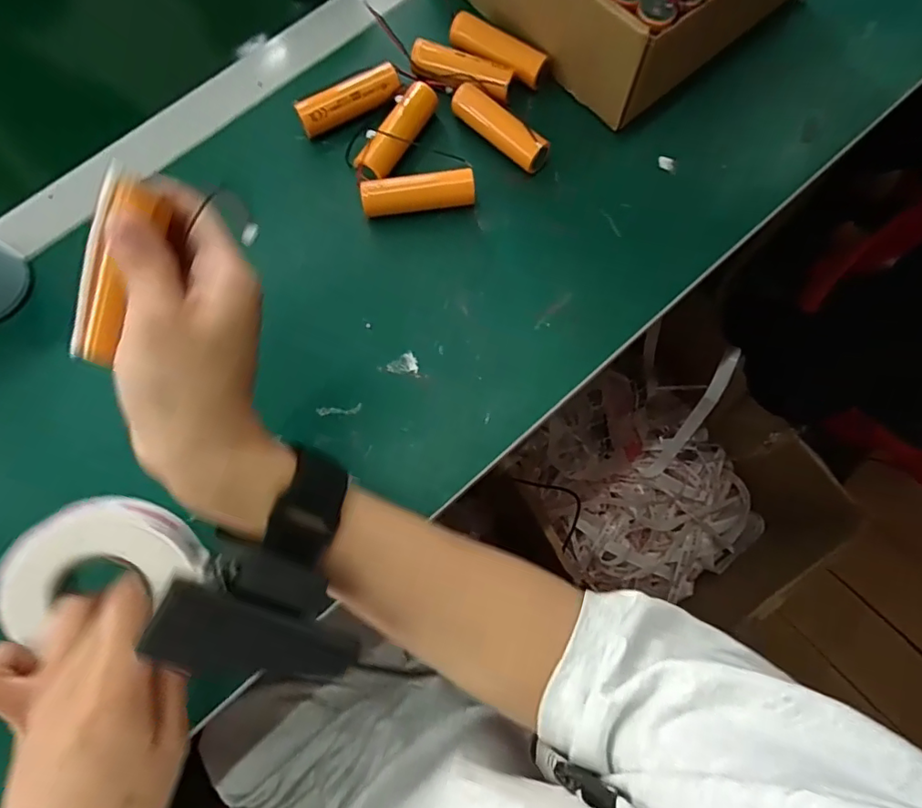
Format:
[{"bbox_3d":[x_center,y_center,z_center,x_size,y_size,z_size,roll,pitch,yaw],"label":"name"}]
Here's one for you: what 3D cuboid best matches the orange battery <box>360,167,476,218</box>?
[{"bbox_3d":[-0.027,-0.133,0.344,0.070,0.023,0.019,-7,73,-3],"label":"orange battery"}]

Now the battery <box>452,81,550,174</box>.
[{"bbox_3d":[0.025,-0.183,0.357,0.073,0.021,0.021,42,77,11],"label":"battery"}]

